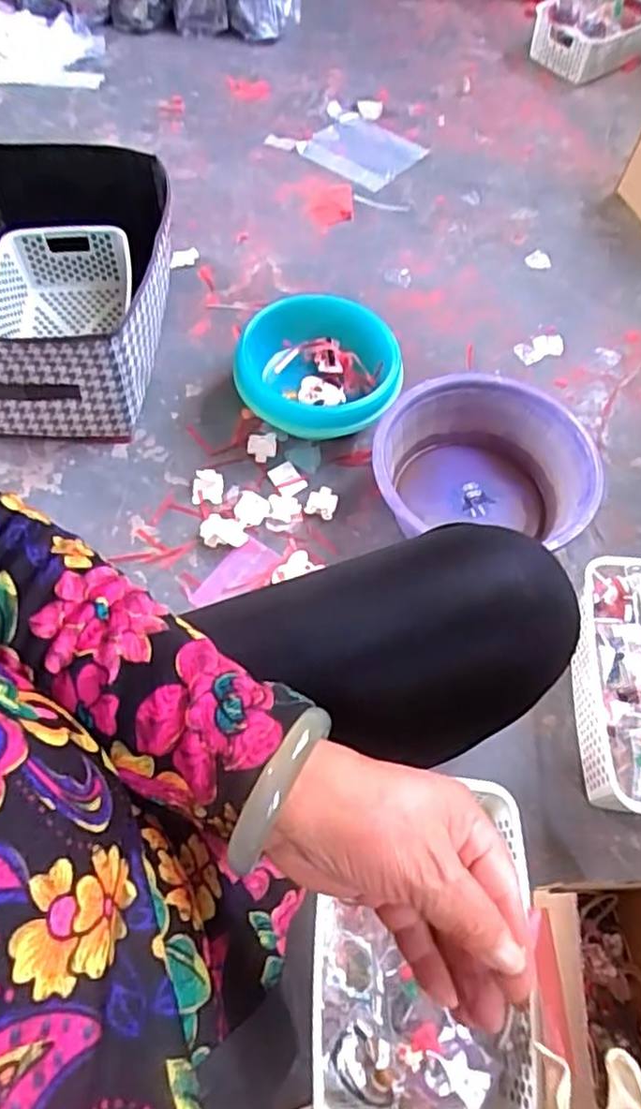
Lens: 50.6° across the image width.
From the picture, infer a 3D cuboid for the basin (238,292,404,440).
[{"bbox_3d":[-0.002,-0.262,0.992,0.224,0.113,0.205,1,62,-3],"label":"basin"}]

